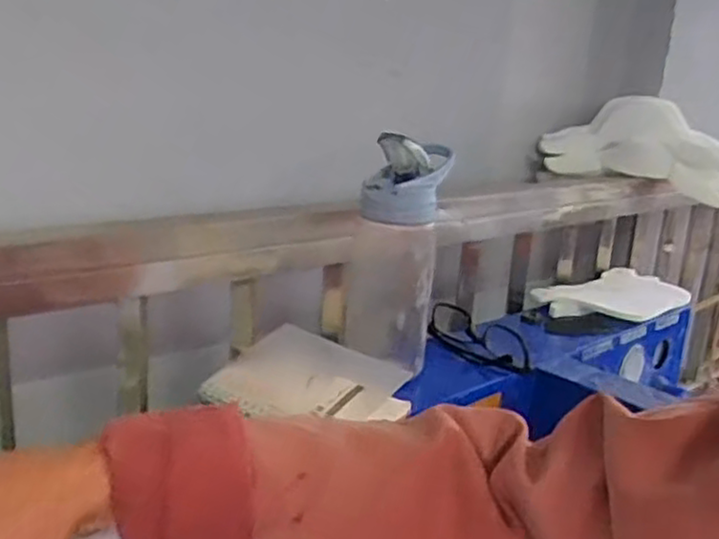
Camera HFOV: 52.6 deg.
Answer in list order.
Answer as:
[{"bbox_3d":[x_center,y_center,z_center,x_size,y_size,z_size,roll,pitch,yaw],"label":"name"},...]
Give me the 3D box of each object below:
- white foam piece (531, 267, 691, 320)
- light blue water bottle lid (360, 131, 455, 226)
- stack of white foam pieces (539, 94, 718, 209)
[{"bbox_3d":[0.336,0.032,0.920,0.239,0.020,0.114,-11,22,-43],"label":"white foam piece"},{"bbox_3d":[0.043,-0.080,0.630,0.067,0.067,0.083,8,16,12],"label":"light blue water bottle lid"},{"bbox_3d":[0.418,-0.182,1.077,0.279,0.123,0.099,12,17,22],"label":"stack of white foam pieces"}]

